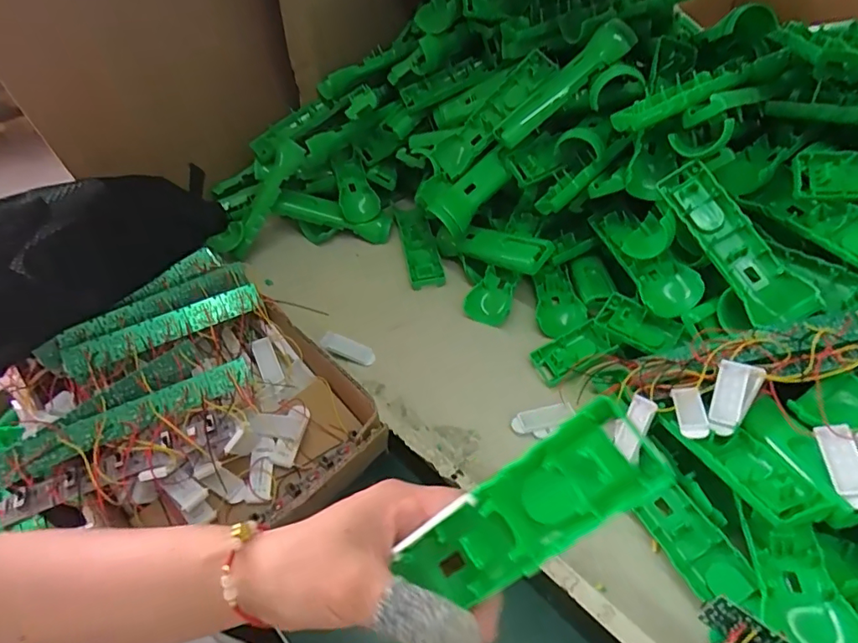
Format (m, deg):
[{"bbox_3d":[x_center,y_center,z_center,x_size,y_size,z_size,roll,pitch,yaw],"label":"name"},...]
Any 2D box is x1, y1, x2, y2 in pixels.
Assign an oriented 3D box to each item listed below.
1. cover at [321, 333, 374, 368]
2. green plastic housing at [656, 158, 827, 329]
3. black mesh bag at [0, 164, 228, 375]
[{"bbox_3d":[-0.083,0.030,0.534,0.057,0.013,0.018,24,49,-7],"label":"cover"},{"bbox_3d":[0.262,-0.068,0.448,0.045,0.023,0.160,-36,76,21],"label":"green plastic housing"},{"bbox_3d":[-0.303,-0.035,0.431,0.072,0.135,0.277,22,53,23],"label":"black mesh bag"}]

